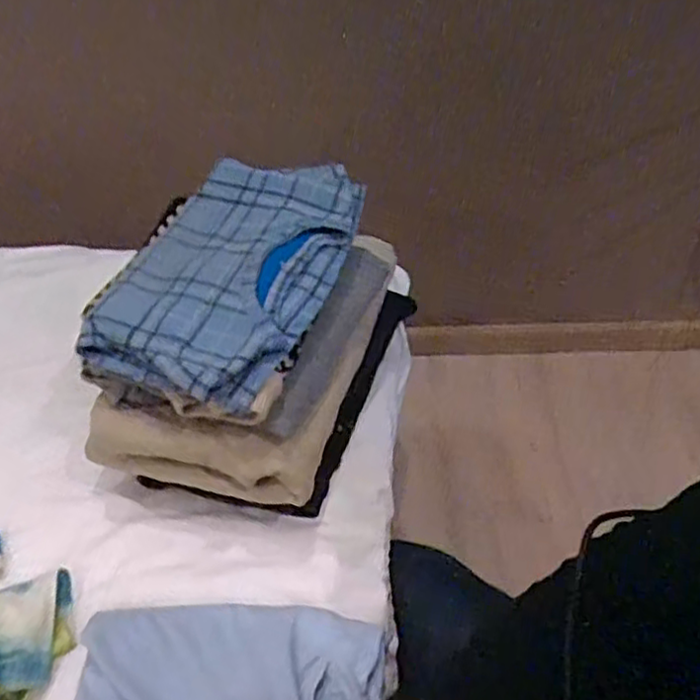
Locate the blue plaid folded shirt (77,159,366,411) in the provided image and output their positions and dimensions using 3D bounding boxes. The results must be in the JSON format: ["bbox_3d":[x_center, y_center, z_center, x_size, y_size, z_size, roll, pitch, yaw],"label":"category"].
[{"bbox_3d":[-0.109,-0.075,0.619,0.179,0.043,0.285,13,49,16],"label":"blue plaid folded shirt"}]

